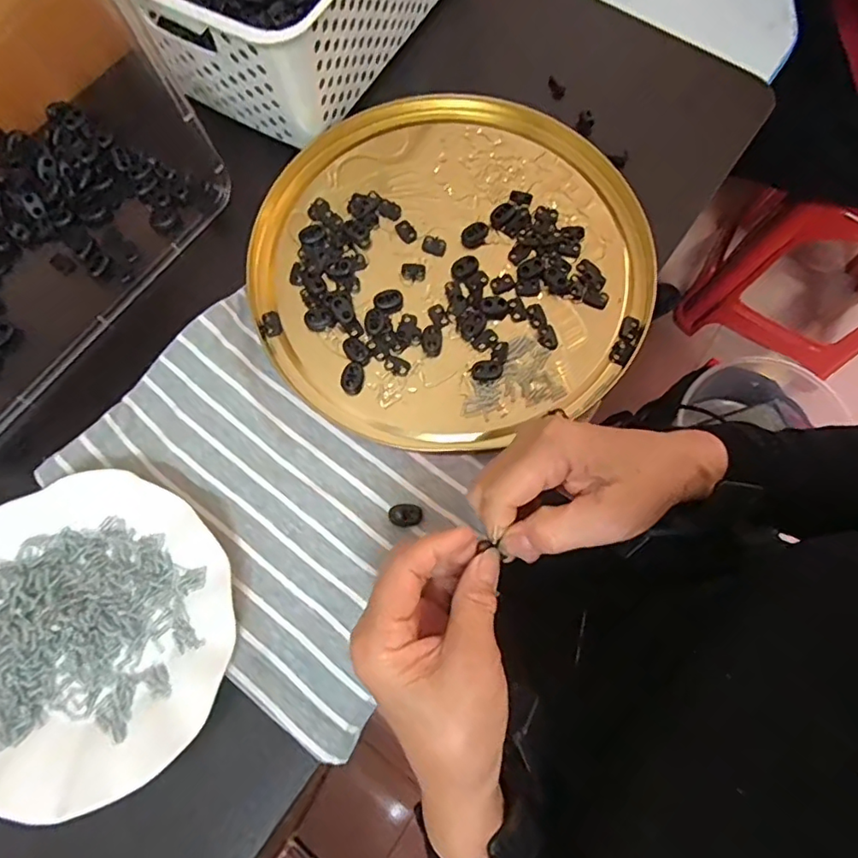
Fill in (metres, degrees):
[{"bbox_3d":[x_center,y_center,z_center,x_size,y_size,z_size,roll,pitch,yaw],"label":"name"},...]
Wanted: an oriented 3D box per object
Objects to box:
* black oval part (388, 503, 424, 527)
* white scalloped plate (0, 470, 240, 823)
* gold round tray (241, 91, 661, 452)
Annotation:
[{"bbox_3d":[-0.015,0.057,0.364,0.022,0.005,0.014,0,73,0],"label":"black oval part"},{"bbox_3d":[-0.208,0.122,0.333,0.175,0.018,0.178,0,73,0],"label":"white scalloped plate"},{"bbox_3d":[0.017,-0.128,0.415,0.289,0.014,0.284,1,73,-2],"label":"gold round tray"}]

